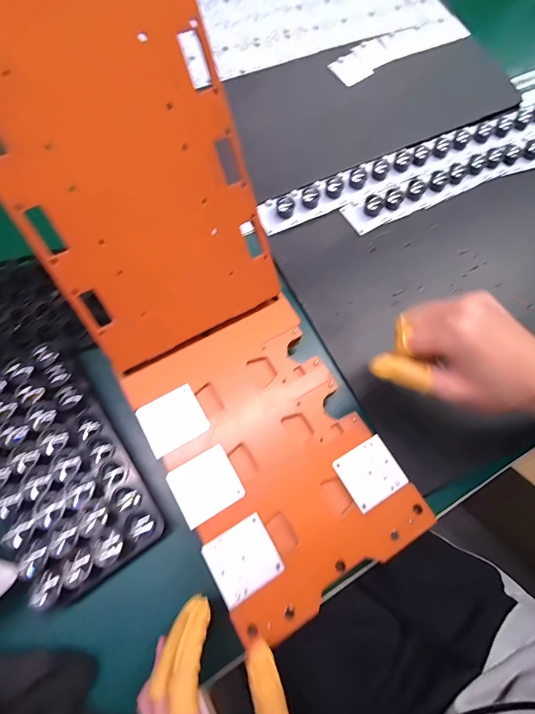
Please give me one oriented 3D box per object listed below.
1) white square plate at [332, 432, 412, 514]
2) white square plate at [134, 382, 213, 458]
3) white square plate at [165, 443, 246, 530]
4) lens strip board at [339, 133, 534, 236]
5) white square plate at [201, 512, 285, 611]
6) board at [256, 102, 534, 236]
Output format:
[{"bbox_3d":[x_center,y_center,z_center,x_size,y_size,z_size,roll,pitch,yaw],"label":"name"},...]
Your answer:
[{"bbox_3d":[0.085,0.095,0.284,0.048,0.004,0.044,-29,73,-13],"label":"white square plate"},{"bbox_3d":[-0.080,0.053,0.292,0.050,0.004,0.045,-29,74,-13],"label":"white square plate"},{"bbox_3d":[-0.049,0.102,0.275,0.049,0.004,0.046,-29,73,-13],"label":"white square plate"},{"bbox_3d":[0.265,-0.243,0.442,0.367,0.014,0.050,-23,72,-11],"label":"lens strip board"},{"bbox_3d":[-0.018,0.151,0.259,0.049,0.004,0.046,-28,73,-13],"label":"white square plate"},{"bbox_3d":[0.203,-0.264,0.448,0.470,0.018,0.043,-25,73,-12],"label":"board"}]

